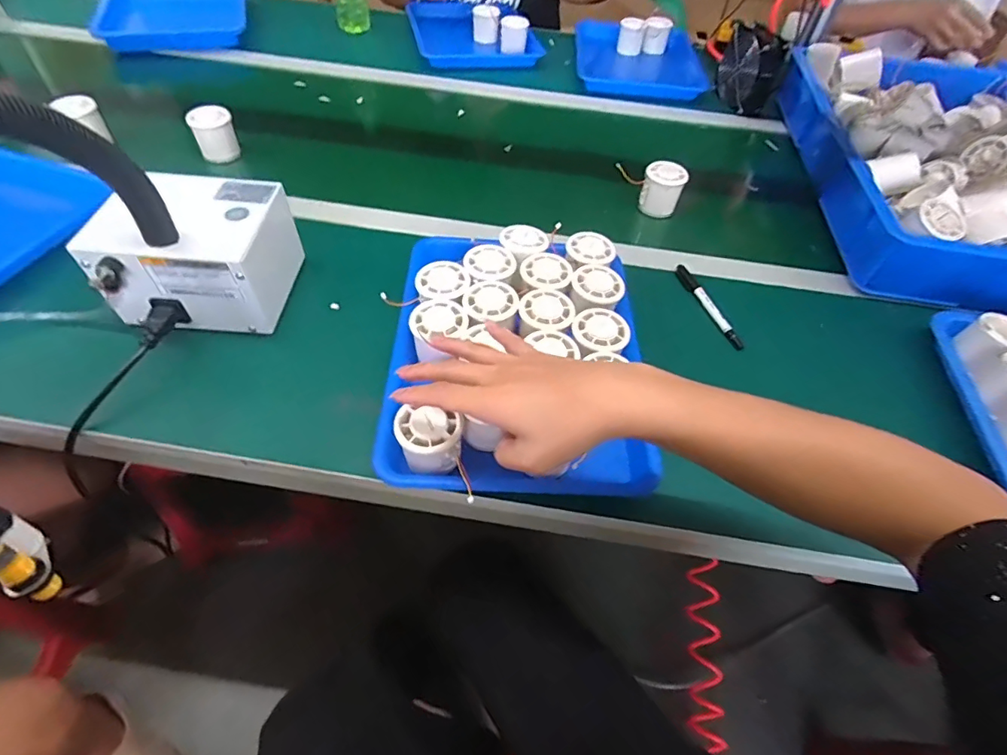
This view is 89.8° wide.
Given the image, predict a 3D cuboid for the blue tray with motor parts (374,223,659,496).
[{"bbox_3d":[0.007,-0.033,0.516,0.239,0.062,0.310,5,51,-1],"label":"blue tray with motor parts"}]

